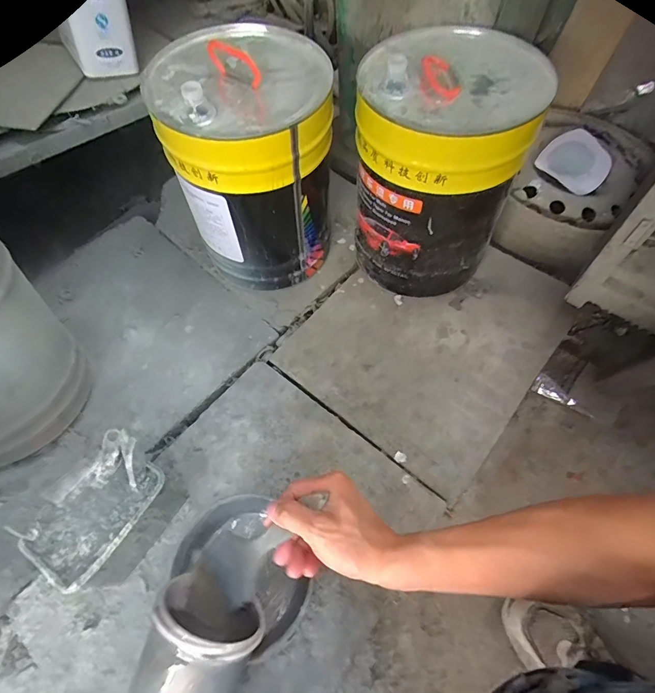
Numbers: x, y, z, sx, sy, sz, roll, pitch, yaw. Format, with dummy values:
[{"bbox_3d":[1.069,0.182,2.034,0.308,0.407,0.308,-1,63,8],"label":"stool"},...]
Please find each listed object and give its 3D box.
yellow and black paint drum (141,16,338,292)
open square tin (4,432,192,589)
[{"bbox_3d":[-0.118,-0.289,0.679,0.250,0.352,0.249,-5,58,-4],"label":"yellow and black paint drum"},{"bbox_3d":[-0.278,0.217,0.514,0.111,0.136,0.164,32,63,18],"label":"open square tin"}]

